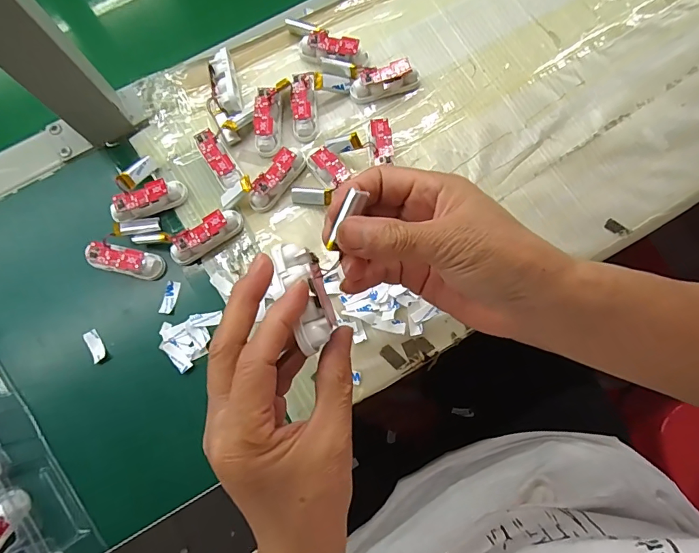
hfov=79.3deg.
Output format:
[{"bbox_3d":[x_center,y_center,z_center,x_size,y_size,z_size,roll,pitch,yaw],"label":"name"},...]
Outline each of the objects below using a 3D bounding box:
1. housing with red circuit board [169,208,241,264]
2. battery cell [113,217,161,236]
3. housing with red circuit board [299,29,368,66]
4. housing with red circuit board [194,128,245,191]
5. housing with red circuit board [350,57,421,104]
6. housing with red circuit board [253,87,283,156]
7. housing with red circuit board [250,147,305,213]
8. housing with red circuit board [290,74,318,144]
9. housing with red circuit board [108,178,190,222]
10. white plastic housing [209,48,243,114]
[{"bbox_3d":[-0.117,-0.033,0.342,0.062,0.020,0.018,-35,79,-7],"label":"housing with red circuit board"},{"bbox_3d":[-0.173,-0.040,0.345,0.034,0.004,0.013,-10,76,-21],"label":"battery cell"},{"bbox_3d":[-0.015,-0.200,0.375,0.060,0.019,0.021,13,78,4],"label":"housing with red circuit board"},{"bbox_3d":[-0.108,-0.098,0.355,0.020,0.021,0.053,-30,78,-6],"label":"housing with red circuit board"},{"bbox_3d":[0.031,-0.173,0.368,0.062,0.022,0.021,-17,77,-3],"label":"housing with red circuit board"},{"bbox_3d":[-0.070,-0.134,0.362,0.020,0.021,0.054,2,77,2],"label":"housing with red circuit board"},{"bbox_3d":[-0.060,-0.082,0.351,0.017,0.019,0.060,36,80,9],"label":"housing with red circuit board"},{"bbox_3d":[-0.039,-0.146,0.364,0.021,0.020,0.053,-1,80,0],"label":"housing with red circuit board"},{"bbox_3d":[-0.167,-0.063,0.350,0.060,0.020,0.019,-26,78,-5],"label":"housing with red circuit board"},{"bbox_3d":[-0.107,-0.167,0.366,0.019,0.025,0.058,-14,77,-2],"label":"white plastic housing"}]

